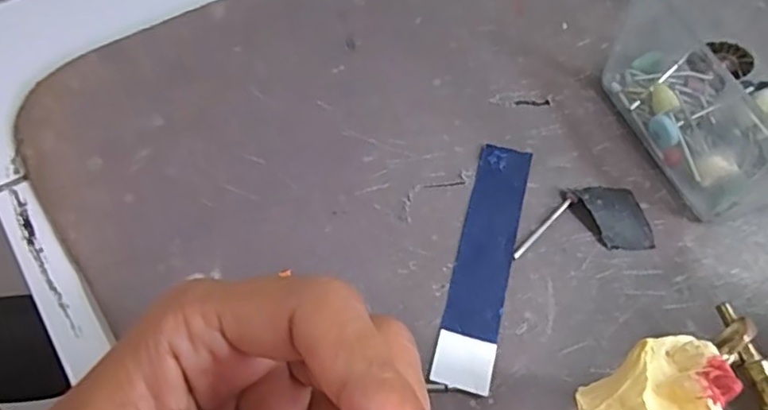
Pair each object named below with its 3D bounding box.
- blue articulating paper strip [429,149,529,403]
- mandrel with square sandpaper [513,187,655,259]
[{"bbox_3d":[0.039,0.020,0.227,0.021,0.004,0.102,15,61,5],"label":"blue articulating paper strip"},{"bbox_3d":[0.079,0.006,0.236,0.056,0.007,0.027,-4,62,-6],"label":"mandrel with square sandpaper"}]

